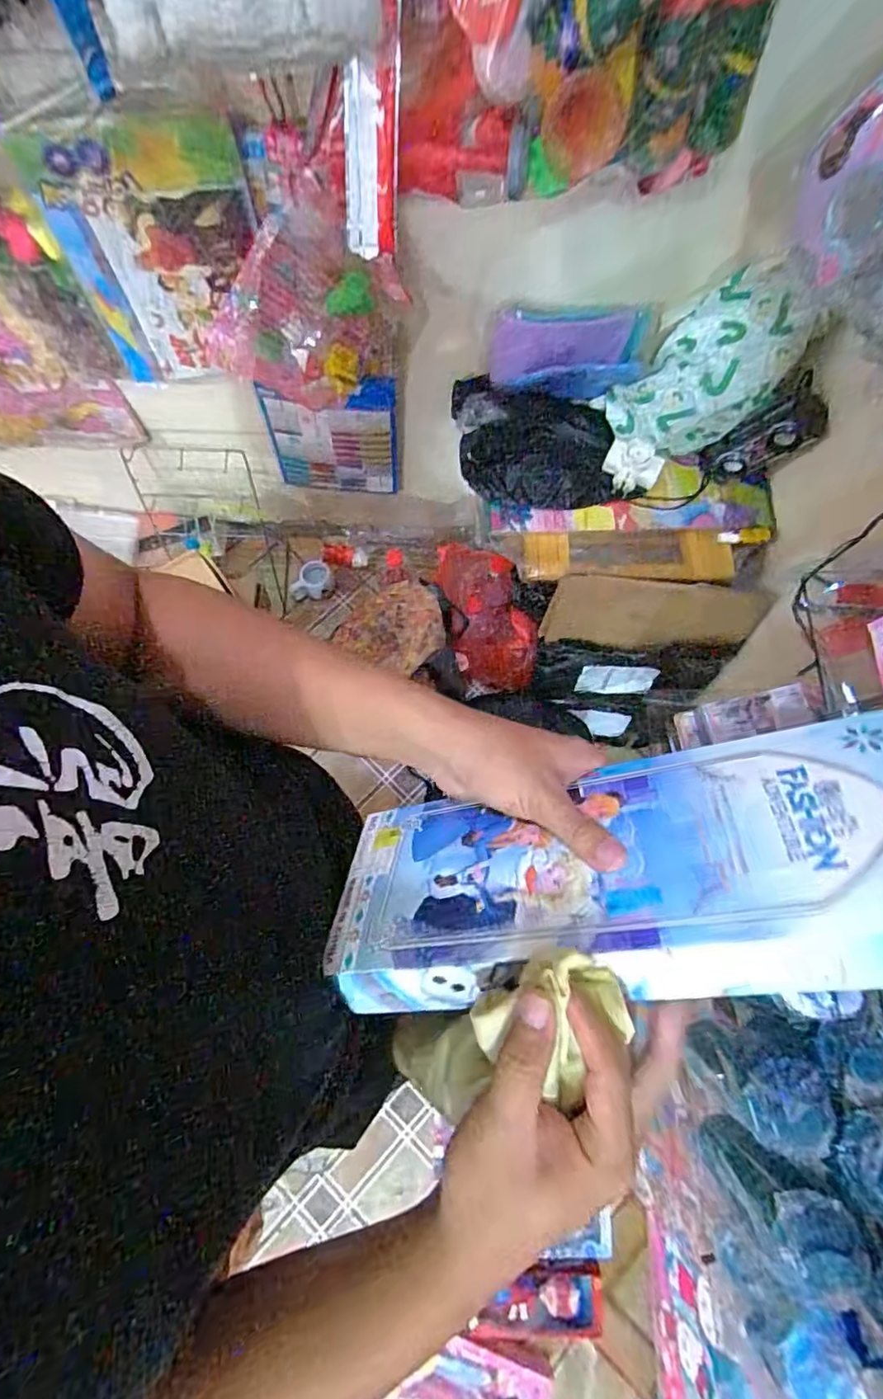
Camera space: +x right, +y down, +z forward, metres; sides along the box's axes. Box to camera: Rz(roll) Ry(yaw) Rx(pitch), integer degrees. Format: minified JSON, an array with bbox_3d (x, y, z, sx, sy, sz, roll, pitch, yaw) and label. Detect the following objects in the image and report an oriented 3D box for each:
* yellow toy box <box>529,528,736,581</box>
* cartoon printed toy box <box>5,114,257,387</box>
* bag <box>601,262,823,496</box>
[{"bbox_3d":[0.307,-0.244,0.967,0.329,0.047,0.085,1,75,-2],"label":"yellow toy box"},{"bbox_3d":[-0.363,-0.570,0.782,0.261,0.322,0.033,0,67,1],"label":"cartoon printed toy box"},{"bbox_3d":[0.367,-0.463,0.862,0.116,0.332,0.150,-17,73,-44],"label":"bag"}]

